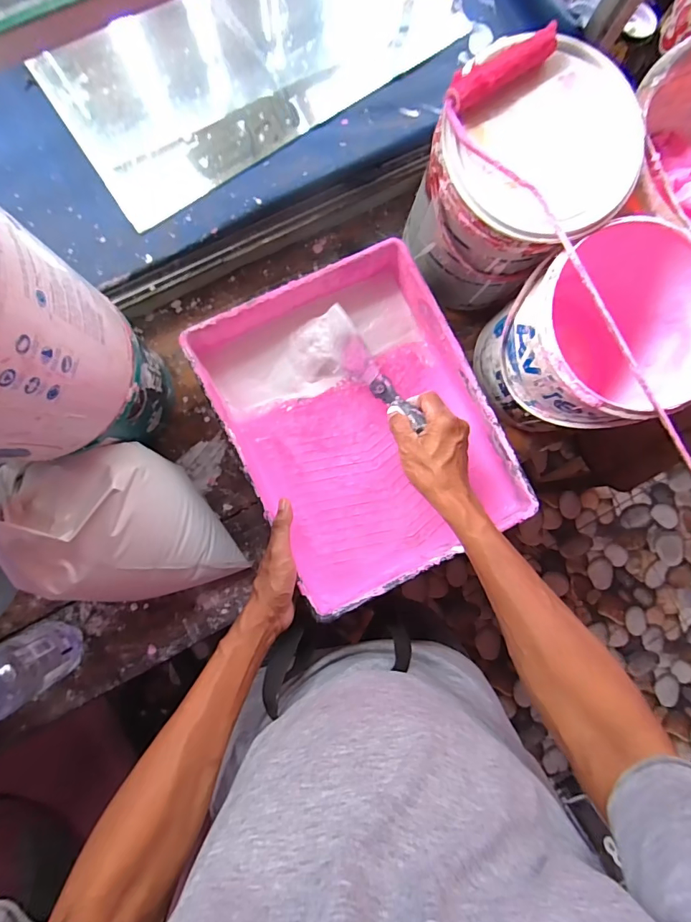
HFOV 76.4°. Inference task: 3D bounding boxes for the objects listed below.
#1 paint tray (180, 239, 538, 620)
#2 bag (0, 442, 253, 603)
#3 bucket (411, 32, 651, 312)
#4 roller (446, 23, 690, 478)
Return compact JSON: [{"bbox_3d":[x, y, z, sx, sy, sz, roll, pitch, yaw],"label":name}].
[{"bbox_3d":[0.017,-0.044,0.517,0.272,0.091,0.343,-26,90,-3],"label":"paint tray"},{"bbox_3d":[-0.248,0.074,0.460,0.208,0.142,0.176,-16,90,-3],"label":"bag"},{"bbox_3d":[0.176,-0.273,0.472,0.177,0.180,0.152,-33,91,-3],"label":"bucket"},{"bbox_3d":[0.274,-0.081,0.385,0.104,0.037,0.601,-31,91,-3],"label":"roller"}]

